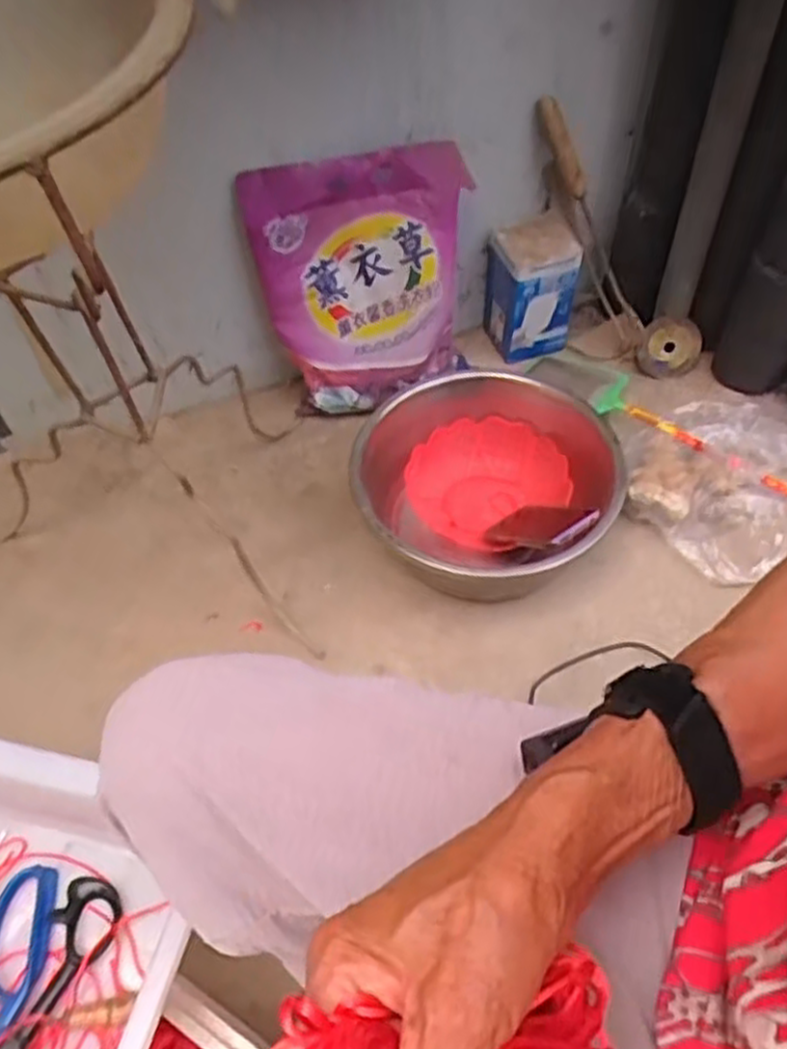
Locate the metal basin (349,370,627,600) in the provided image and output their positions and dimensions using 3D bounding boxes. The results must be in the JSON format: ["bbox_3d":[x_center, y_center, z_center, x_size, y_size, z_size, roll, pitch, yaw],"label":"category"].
[{"bbox_3d":[0.116,-0.035,0.935,0.287,0.135,0.302,-1,52,2],"label":"metal basin"}]

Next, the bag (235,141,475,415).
[{"bbox_3d":[-0.039,-0.308,1.004,0.271,0.305,0.104,-8,52,-4],"label":"bag"}]

